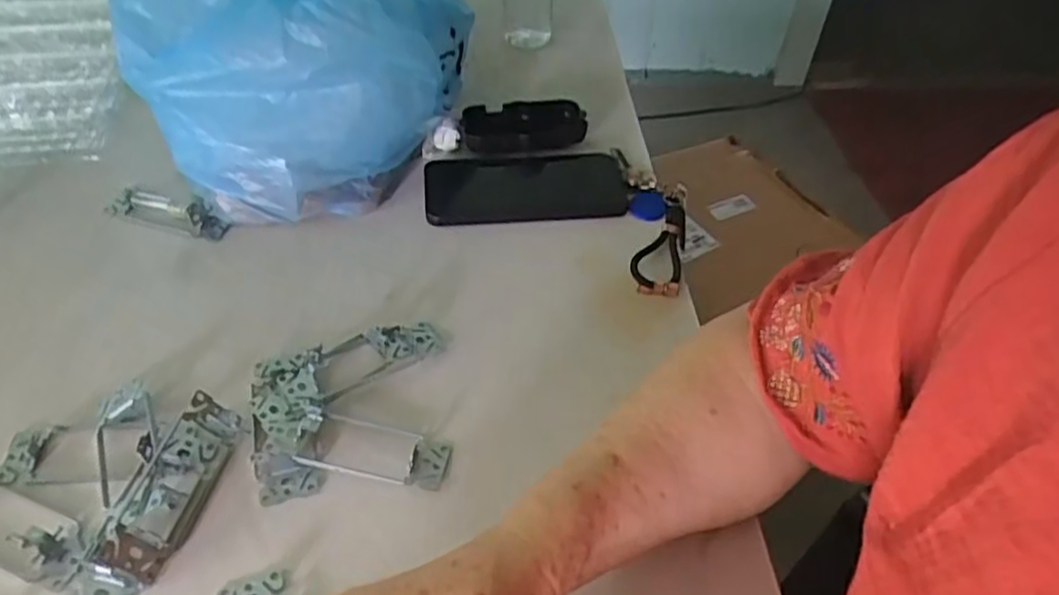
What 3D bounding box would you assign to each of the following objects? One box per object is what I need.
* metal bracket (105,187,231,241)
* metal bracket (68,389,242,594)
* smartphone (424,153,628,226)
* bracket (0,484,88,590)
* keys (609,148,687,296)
[{"bbox_3d":[-0.289,-0.069,0.564,0.098,0.019,0.033,16,47,12],"label":"metal bracket"},{"bbox_3d":[-0.207,0.110,0.391,0.043,0.025,0.124,11,46,8],"label":"metal bracket"},{"bbox_3d":[-0.001,-0.093,0.607,0.172,0.015,0.087,-2,46,-5],"label":"smartphone"},{"bbox_3d":[-0.287,0.121,0.381,0.107,0.018,0.037,16,47,12],"label":"bracket"},{"bbox_3d":[0.104,-0.067,0.585,0.056,0.025,0.174,1,46,-2],"label":"keys"}]

